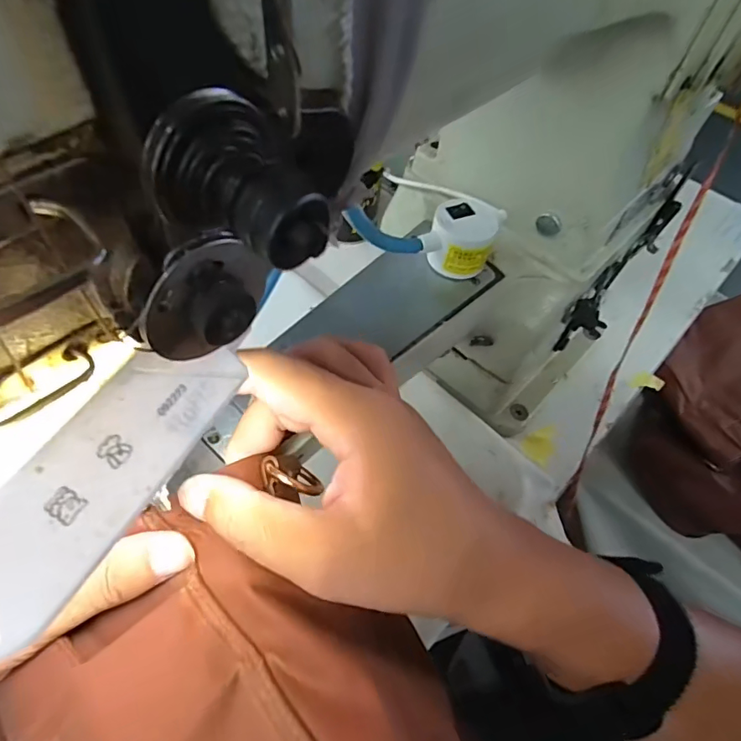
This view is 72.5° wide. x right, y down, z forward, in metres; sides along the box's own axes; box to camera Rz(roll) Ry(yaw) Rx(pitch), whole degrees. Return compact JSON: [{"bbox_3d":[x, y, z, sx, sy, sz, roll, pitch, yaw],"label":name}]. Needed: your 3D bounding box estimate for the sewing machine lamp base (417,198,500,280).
[{"bbox_3d":[0.052,-0.075,0.295,0.037,0.033,0.033,22,58,11],"label":"sewing machine lamp base"}]

